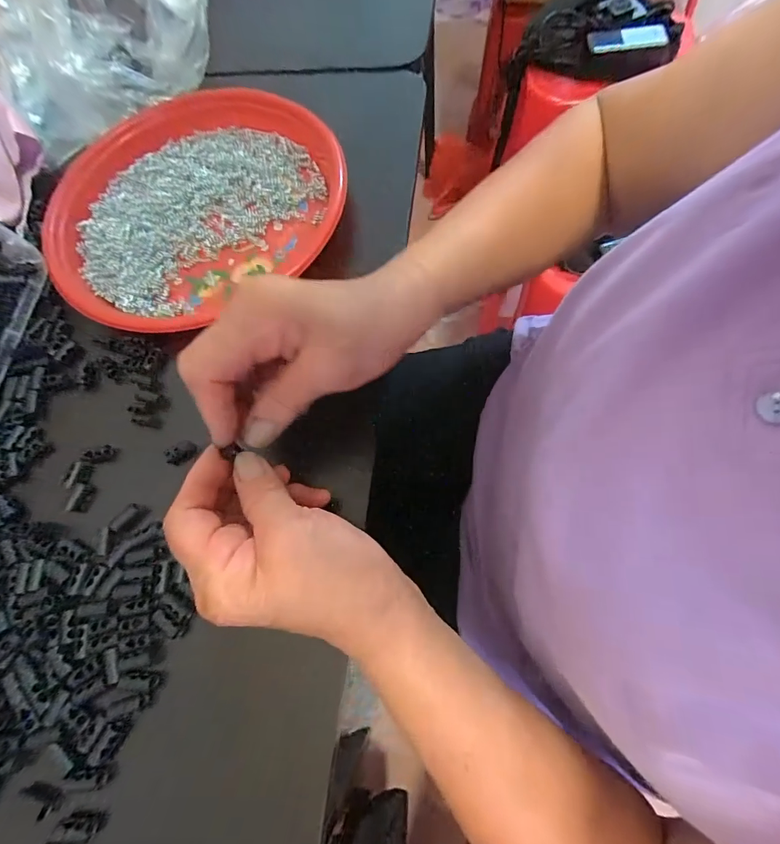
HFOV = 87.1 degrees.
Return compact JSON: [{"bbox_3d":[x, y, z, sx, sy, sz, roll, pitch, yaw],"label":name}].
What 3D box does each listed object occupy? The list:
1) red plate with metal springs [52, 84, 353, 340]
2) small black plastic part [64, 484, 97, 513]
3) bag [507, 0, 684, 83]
[{"bbox_3d":[-0.165,-0.186,0.332,0.231,0.030,0.241,-1,71,2],"label":"red plate with metal springs"},{"bbox_3d":[-0.202,0.050,0.268,0.011,0.005,0.018,15,73,11],"label":"small black plastic part"},{"bbox_3d":[0.392,-0.742,0.783,0.280,0.080,0.165,9,72,9],"label":"bag"}]

